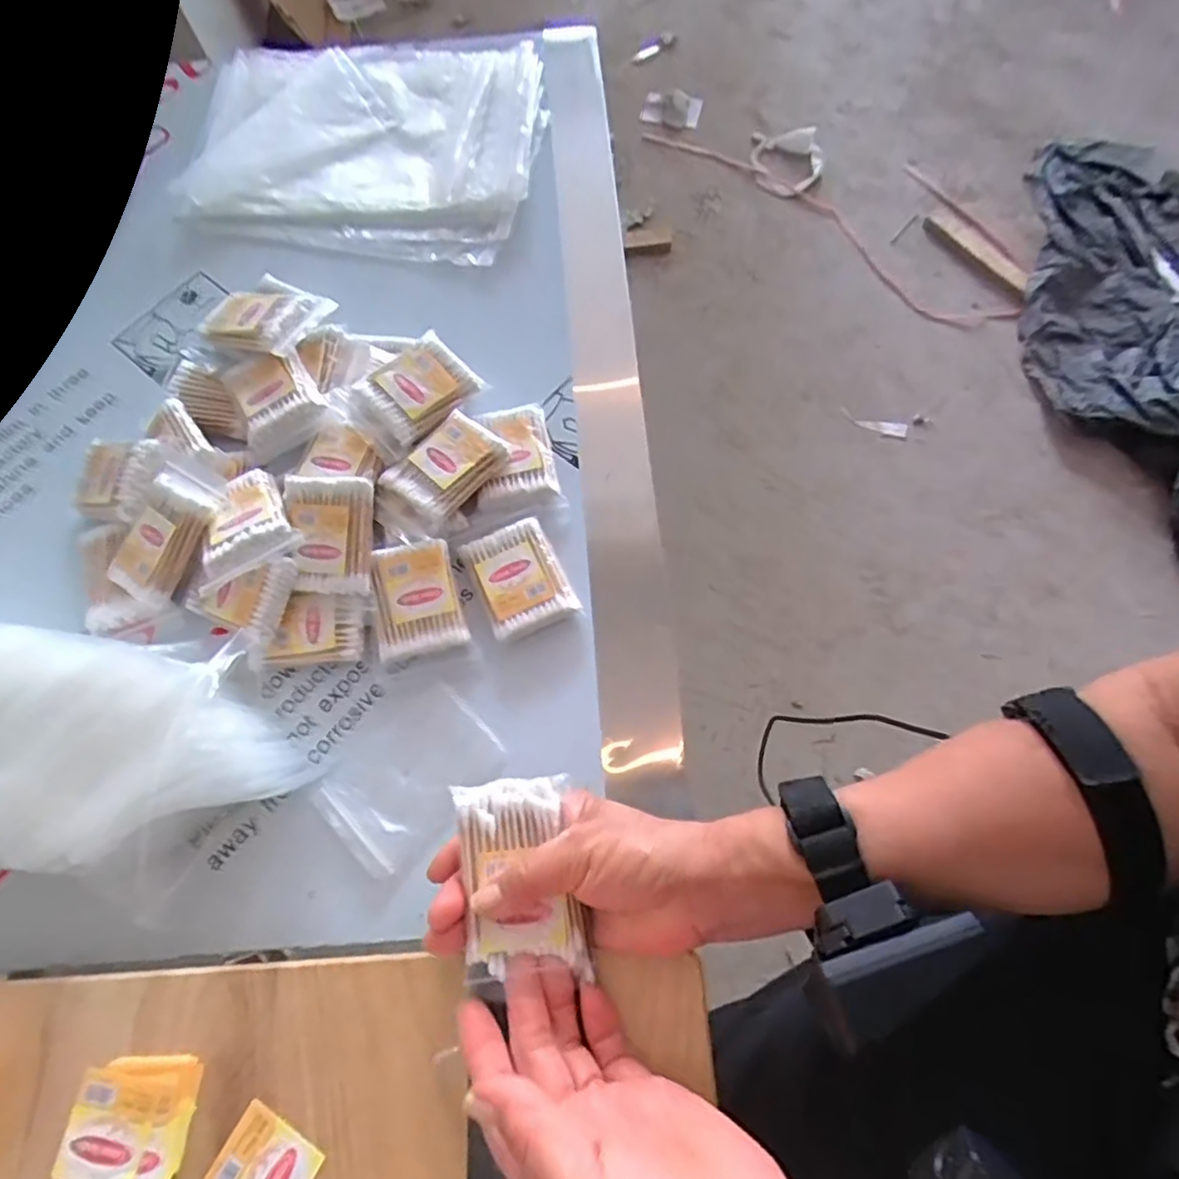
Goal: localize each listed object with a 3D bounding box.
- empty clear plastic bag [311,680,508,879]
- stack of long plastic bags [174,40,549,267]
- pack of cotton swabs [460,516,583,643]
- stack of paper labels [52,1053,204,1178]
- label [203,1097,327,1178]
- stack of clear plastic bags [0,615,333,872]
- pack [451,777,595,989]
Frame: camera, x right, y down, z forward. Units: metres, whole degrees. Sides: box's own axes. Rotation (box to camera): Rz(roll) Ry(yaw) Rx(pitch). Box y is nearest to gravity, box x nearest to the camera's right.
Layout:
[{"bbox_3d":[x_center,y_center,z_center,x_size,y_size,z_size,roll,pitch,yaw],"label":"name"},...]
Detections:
[{"bbox_3d":[-0.113,0.112,0.407,0.072,0.004,0.103,40,77,15],"label":"empty clear plastic bag"},{"bbox_3d":[-0.198,-0.405,0.582,0.306,0.023,0.240,11,71,7],"label":"stack of long plastic bags"},{"bbox_3d":[-0.046,-0.006,0.438,0.054,0.017,0.074,-26,71,-6],"label":"pack of cotton swabs"},{"bbox_3d":[-0.211,0.246,0.301,0.056,0.006,0.054,-3,70,2],"label":"stack of paper labels"},{"bbox_3d":[-0.147,0.261,0.293,0.043,0.004,0.039,28,74,12],"label":"label"},{"bbox_3d":[-0.311,0.090,0.382,0.290,0.078,0.137,6,71,5],"label":"stack of clear plastic bags"},{"bbox_3d":[-0.033,0.138,0.316,0.056,0.015,0.089,-8,68,-1],"label":"pack"}]

